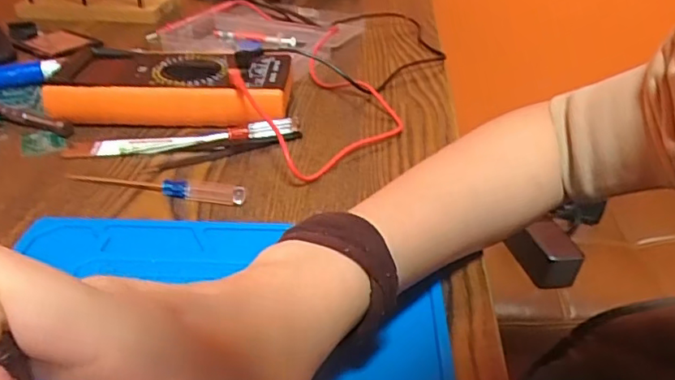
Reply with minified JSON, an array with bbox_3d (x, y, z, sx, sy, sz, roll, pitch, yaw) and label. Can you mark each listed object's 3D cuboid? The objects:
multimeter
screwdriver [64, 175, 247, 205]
[{"bbox_3d":[-0.125,-0.082,0.449,0.178,0.038,0.094,3,34,5],"label":"multimeter"},{"bbox_3d":[-0.117,-0.004,0.358,0.122,0.011,0.010,8,35,12],"label":"screwdriver"}]

